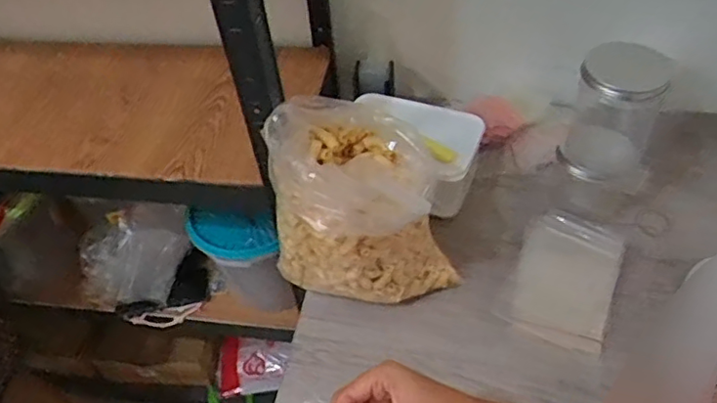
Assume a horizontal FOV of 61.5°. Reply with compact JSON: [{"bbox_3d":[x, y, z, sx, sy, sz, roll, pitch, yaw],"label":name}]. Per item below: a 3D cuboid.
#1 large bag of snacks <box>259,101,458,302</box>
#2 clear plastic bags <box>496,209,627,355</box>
[{"bbox_3d":[0.007,-0.001,0.703,0.206,0.232,0.167,-12,48,-5],"label":"large bag of snacks"},{"bbox_3d":[0.260,0.090,0.755,0.121,0.023,0.182,18,52,20],"label":"clear plastic bags"}]

